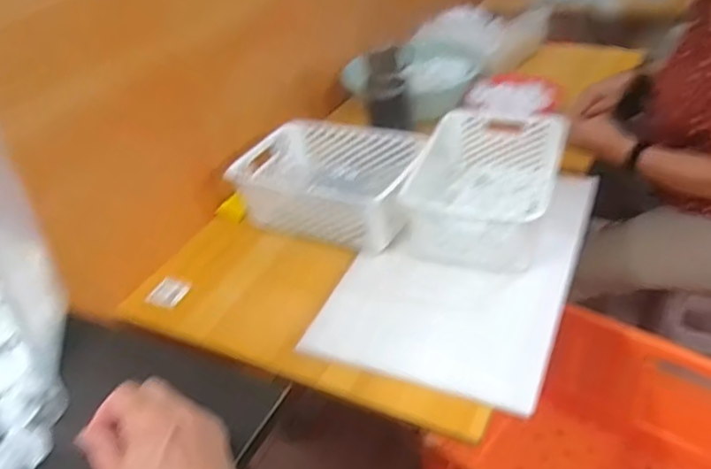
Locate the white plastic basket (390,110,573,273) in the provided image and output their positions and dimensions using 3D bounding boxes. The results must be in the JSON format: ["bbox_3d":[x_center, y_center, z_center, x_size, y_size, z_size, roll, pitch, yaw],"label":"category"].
[{"bbox_3d":[0.214,-0.084,1.001,0.215,0.107,0.309,13,41,25],"label":"white plastic basket"}]

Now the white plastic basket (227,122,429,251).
[{"bbox_3d":[-0.039,-0.086,1.066,0.307,0.112,0.211,11,40,23],"label":"white plastic basket"}]

